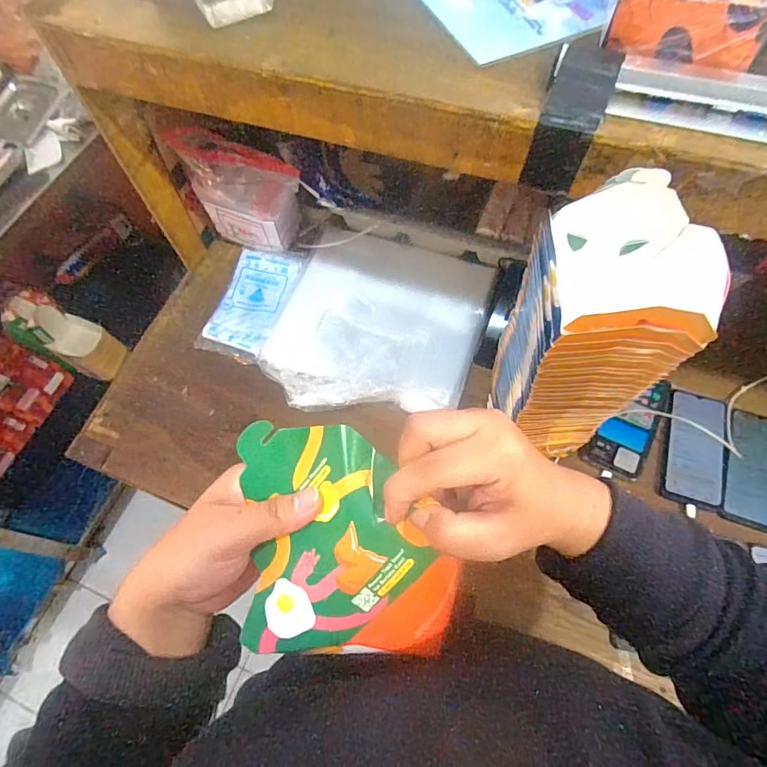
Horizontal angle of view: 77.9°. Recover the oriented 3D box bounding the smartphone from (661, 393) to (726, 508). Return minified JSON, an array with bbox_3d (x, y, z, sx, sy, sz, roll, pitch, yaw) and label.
[{"bbox_3d":[0.432,0.086,0.658,0.078,0.017,0.163,15,65,10],"label":"smartphone"}]

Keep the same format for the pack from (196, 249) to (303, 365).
[{"bbox_3d":[-0.218,-0.134,0.782,0.105,0.020,0.197,16,66,10],"label":"pack"}]

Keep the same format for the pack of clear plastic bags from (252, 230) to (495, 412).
[{"bbox_3d":[-0.009,-0.094,0.756,0.312,0.032,0.313,17,66,10],"label":"pack of clear plastic bags"}]

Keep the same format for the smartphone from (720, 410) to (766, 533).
[{"bbox_3d":[0.505,0.116,0.641,0.072,0.008,0.163,18,66,11],"label":"smartphone"}]

